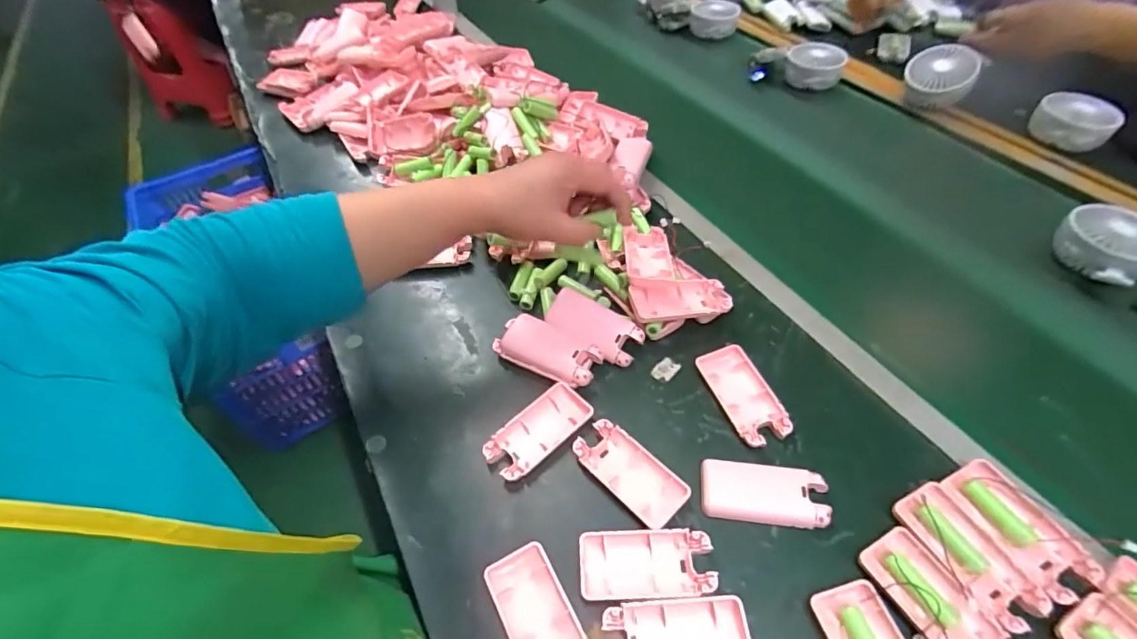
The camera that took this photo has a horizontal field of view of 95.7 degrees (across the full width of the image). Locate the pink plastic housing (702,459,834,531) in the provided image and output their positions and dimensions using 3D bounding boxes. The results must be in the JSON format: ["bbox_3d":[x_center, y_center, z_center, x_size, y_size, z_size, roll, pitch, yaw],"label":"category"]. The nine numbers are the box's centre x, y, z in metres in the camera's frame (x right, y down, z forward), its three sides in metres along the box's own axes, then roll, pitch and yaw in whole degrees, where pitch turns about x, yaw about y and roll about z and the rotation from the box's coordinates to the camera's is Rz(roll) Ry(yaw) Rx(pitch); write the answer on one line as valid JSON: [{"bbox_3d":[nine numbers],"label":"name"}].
[{"bbox_3d":[0.152,0.136,0.404,0.093,0.013,0.044,4,53,8],"label":"pink plastic housing"}]

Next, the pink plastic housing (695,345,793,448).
[{"bbox_3d":[0.155,0.067,0.460,0.045,0.015,0.095,-18,53,-9],"label":"pink plastic housing"}]

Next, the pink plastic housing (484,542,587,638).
[{"bbox_3d":[-0.020,0.207,0.355,0.045,0.013,0.093,-25,54,-15],"label":"pink plastic housing"}]

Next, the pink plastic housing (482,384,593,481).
[{"bbox_3d":[-0.026,0.099,0.452,0.095,0.017,0.045,-37,58,-22],"label":"pink plastic housing"}]

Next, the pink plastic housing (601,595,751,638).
[{"bbox_3d":[0.072,0.214,0.345,0.095,0.015,0.045,-4,52,2],"label":"pink plastic housing"}]

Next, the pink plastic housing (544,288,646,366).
[{"bbox_3d":[0.021,0.004,0.498,0.099,0.012,0.052,26,59,23],"label":"pink plastic housing"}]

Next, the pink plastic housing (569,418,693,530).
[{"bbox_3d":[0.049,0.125,0.421,0.045,0.013,0.094,-39,59,-23],"label":"pink plastic housing"}]

